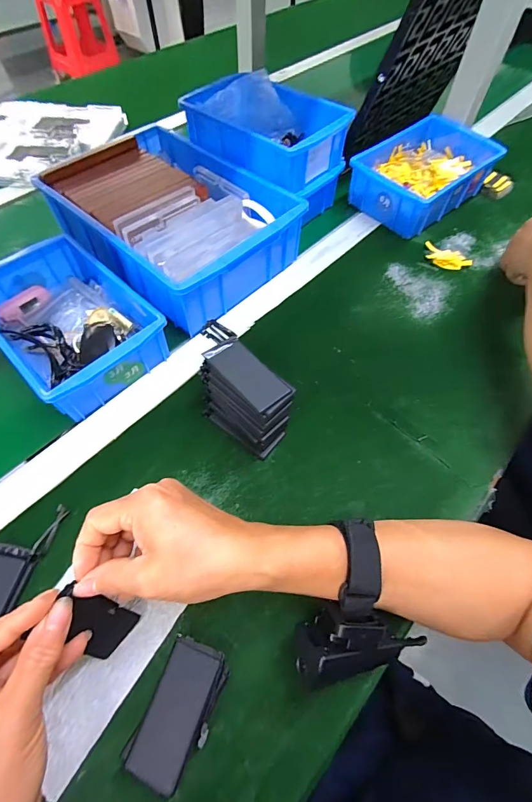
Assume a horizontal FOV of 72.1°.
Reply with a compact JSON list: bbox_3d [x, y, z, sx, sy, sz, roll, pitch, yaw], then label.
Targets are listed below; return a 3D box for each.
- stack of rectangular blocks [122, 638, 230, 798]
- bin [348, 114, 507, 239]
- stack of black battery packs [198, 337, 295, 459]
[{"bbox_3d":[-0.059,0.211,0.252,0.041,0.016,0.077,22,62,11],"label":"stack of rectangular blocks"},{"bbox_3d":[0.238,-0.342,0.558,0.207,0.068,0.139,-35,66,-19],"label":"bin"},{"bbox_3d":[-0.020,-0.002,0.345,0.087,0.071,0.052,36,65,18],"label":"stack of black battery packs"}]

